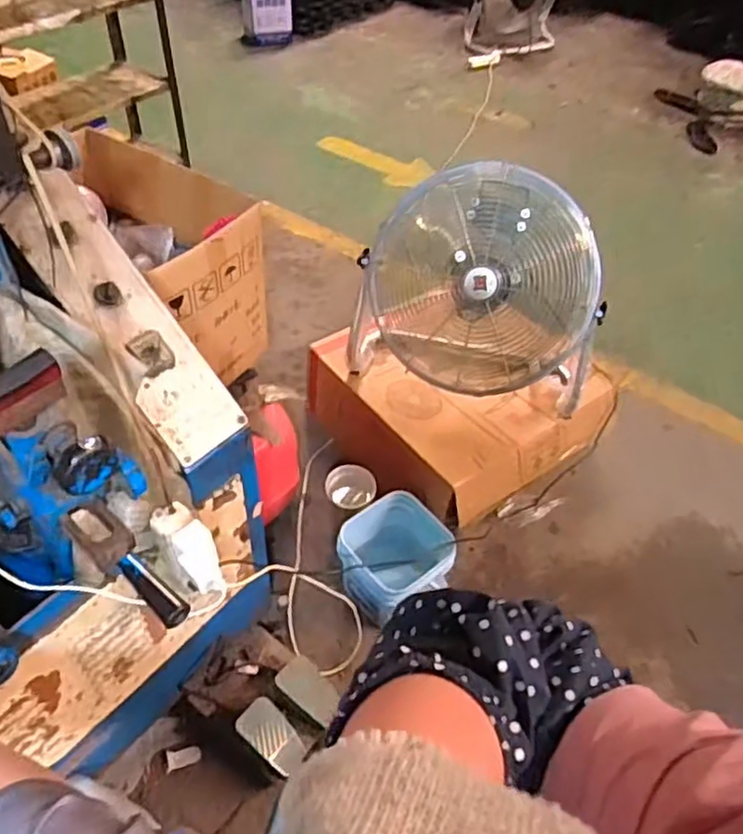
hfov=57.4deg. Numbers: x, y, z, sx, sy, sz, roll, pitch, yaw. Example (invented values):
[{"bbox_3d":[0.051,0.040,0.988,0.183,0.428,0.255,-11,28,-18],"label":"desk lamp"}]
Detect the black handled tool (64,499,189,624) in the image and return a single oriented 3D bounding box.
[{"bbox_3d":[-0.224,0.132,0.621,0.152,0.026,0.039,35,55,27],"label":"black handled tool"}]

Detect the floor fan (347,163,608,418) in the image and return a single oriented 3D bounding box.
[{"bbox_3d":[0.251,-0.304,1.603,0.548,0.438,0.348,10,47,7],"label":"floor fan"}]

